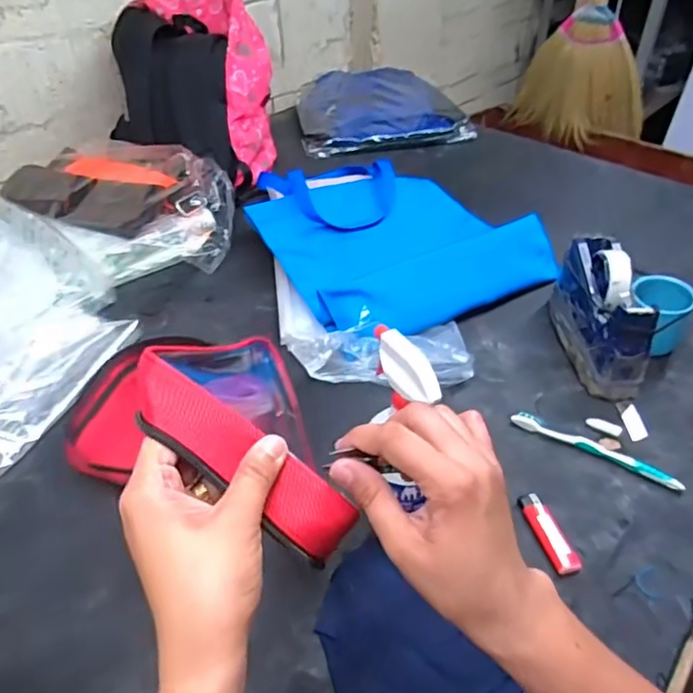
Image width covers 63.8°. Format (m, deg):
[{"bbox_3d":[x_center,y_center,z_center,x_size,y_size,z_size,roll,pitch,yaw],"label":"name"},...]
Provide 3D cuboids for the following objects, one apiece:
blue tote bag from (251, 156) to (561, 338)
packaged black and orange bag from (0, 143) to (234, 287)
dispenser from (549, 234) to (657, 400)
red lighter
[{"bbox_3d":[0.081,-0.175,0.885,0.383,0.071,0.366,-20,45,-21],"label":"blue tote bag"},{"bbox_3d":[-0.374,-0.257,0.924,0.398,0.111,0.243,28,48,29],"label":"packaged black and orange bag"},{"bbox_3d":[0.323,-0.045,0.713,0.070,0.122,0.198,-1,41,0],"label":"dispenser"},{"bbox_3d":[0.197,0.179,0.543,0.024,0.012,0.083,-11,42,-12],"label":"red lighter"}]

